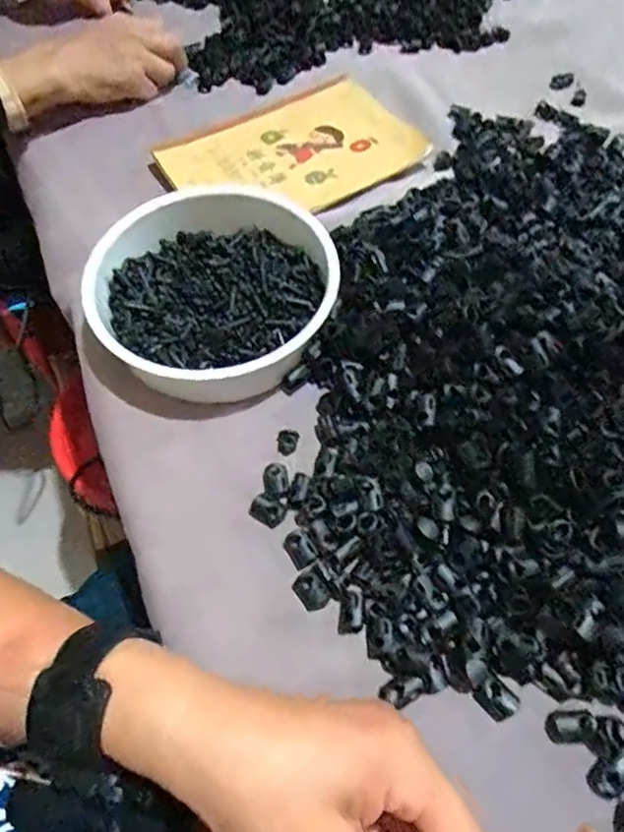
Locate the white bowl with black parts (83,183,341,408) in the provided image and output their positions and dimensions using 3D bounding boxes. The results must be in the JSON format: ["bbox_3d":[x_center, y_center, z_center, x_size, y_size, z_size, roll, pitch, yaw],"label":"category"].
[{"bbox_3d":[-0.065,-0.082,0.406,0.160,0.051,0.163,-1,60,0],"label":"white bowl with black parts"}]

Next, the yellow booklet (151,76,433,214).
[{"bbox_3d":[-0.017,-0.231,0.525,0.205,0.012,0.148,-32,65,-16],"label":"yellow booklet"}]

